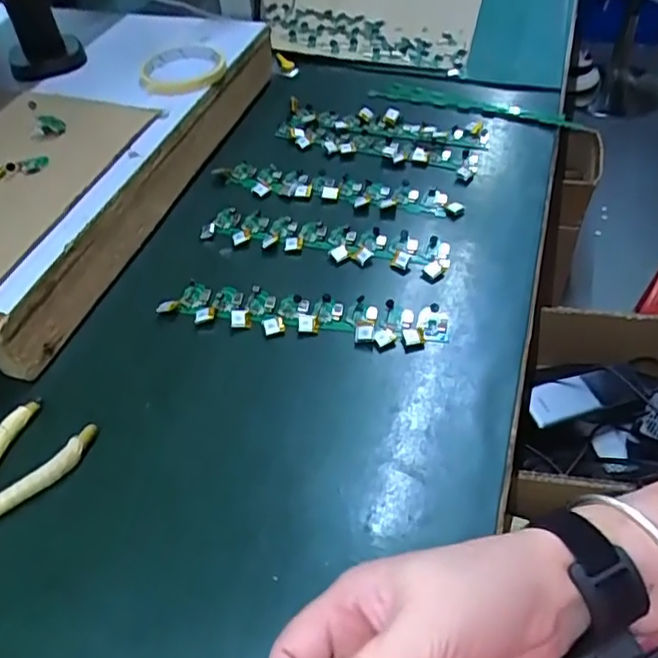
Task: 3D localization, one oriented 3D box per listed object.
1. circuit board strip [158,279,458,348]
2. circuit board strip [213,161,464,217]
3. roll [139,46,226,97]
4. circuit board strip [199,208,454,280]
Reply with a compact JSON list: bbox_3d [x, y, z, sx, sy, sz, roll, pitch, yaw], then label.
[{"bbox_3d":[-0.020,-0.013,0.495,0.225,0.014,0.042,9,50,8],"label":"circuit board strip"},{"bbox_3d":[0.004,-0.142,0.606,0.245,0.011,0.041,13,50,11],"label":"circuit board strip"},{"bbox_3d":[-0.153,-0.277,0.650,0.088,0.019,0.104,-4,48,1],"label":"roll"},{"bbox_3d":[-0.004,-0.084,0.555,0.221,0.012,0.047,12,50,10],"label":"circuit board strip"}]

